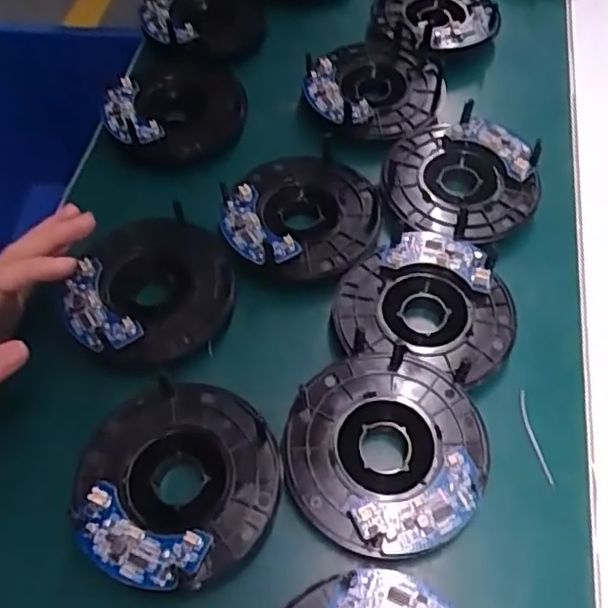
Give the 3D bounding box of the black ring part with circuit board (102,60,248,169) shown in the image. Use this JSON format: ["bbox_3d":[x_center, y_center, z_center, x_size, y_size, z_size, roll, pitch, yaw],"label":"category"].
[{"bbox_3d":[-0.093,-0.143,0.466,0.099,0.017,0.103,-1,56,1],"label":"black ring part with circuit board"}]

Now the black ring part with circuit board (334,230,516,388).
[{"bbox_3d":[0.073,-0.003,0.376,0.098,0.018,0.092,15,58,11],"label":"black ring part with circuit board"}]

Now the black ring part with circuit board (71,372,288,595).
[{"bbox_3d":[-0.063,0.091,0.328,0.098,0.029,0.101,-1,56,1],"label":"black ring part with circuit board"}]

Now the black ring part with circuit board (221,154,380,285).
[{"bbox_3d":[0.000,-0.063,0.414,0.093,0.018,0.105,23,60,16],"label":"black ring part with circuit board"}]

